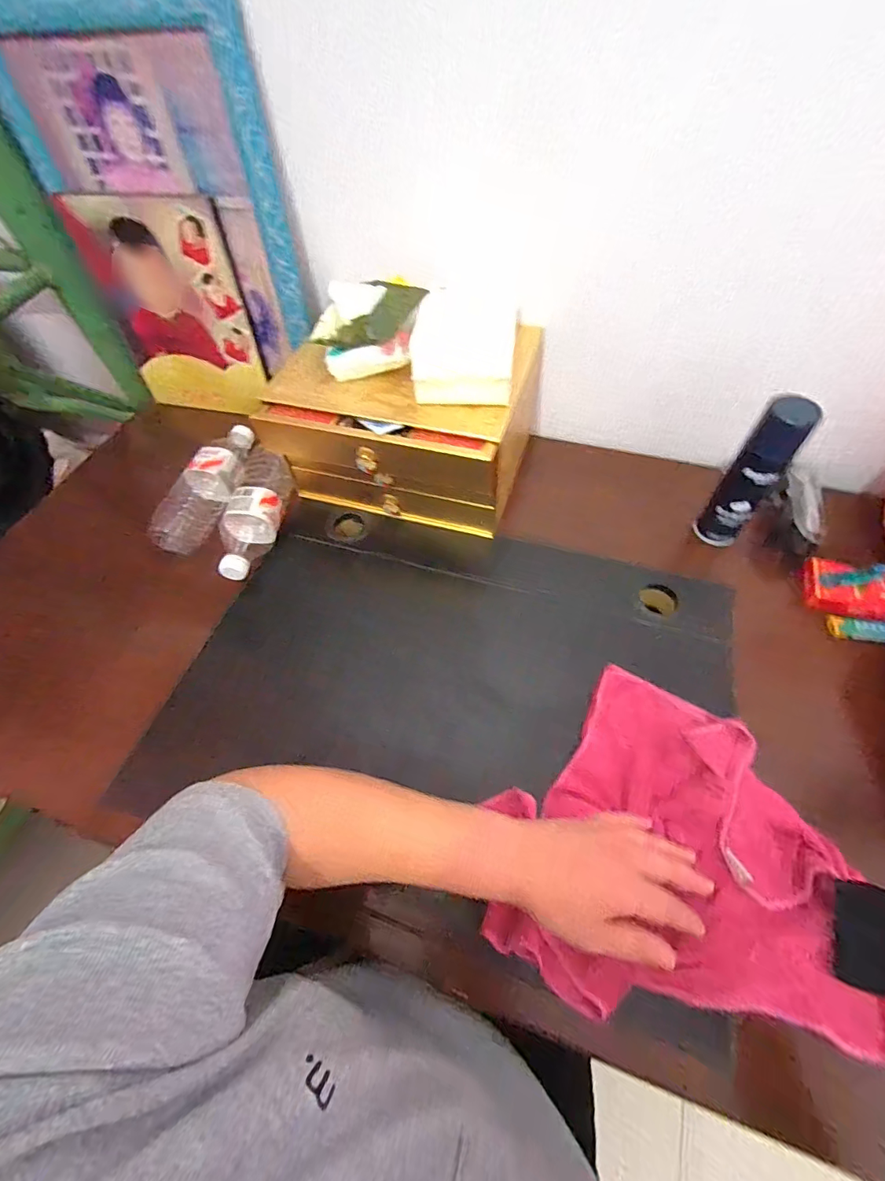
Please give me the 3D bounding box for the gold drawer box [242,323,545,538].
[{"bbox_3d":[-0.050,-0.226,0.628,0.316,0.171,0.245,12,59,11],"label":"gold drawer box"}]

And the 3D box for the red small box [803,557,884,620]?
[{"bbox_3d":[0.482,-0.001,0.539,0.094,0.024,0.066,10,59,10],"label":"red small box"}]

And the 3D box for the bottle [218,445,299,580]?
[{"bbox_3d":[-0.257,-0.103,0.634,0.068,0.059,0.204,1,58,4],"label":"bottle"}]

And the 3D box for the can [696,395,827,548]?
[{"bbox_3d":[0.354,-0.125,0.536,0.053,0.192,0.043,34,65,22],"label":"can"}]

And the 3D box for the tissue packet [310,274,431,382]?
[{"bbox_3d":[-0.084,-0.303,0.541,0.135,0.066,0.112,-12,58,-4],"label":"tissue packet"}]

